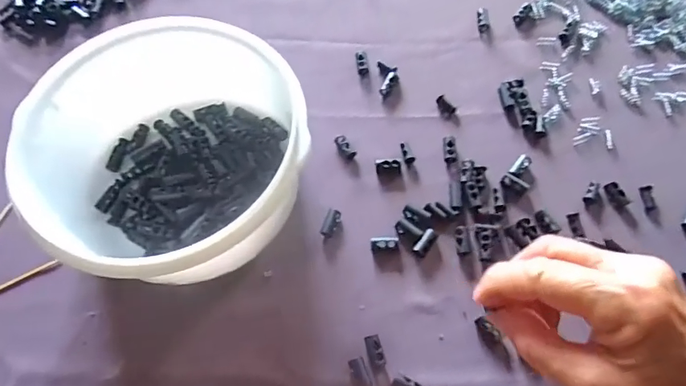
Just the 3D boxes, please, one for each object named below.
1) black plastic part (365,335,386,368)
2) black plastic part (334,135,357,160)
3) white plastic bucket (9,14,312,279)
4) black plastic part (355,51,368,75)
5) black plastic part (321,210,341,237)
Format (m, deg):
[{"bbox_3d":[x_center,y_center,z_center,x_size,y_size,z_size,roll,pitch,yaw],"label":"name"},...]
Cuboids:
[{"bbox_3d":[0.019,0.093,0.276,0.009,0.010,0.018,-12,67,-5],"label":"black plastic part"},{"bbox_3d":[0.001,-0.032,0.332,0.010,0.004,0.020,-31,69,-12],"label":"black plastic part"},{"bbox_3d":[-0.101,-0.025,0.293,0.159,0.073,0.155,0,66,1],"label":"white plastic bucket"},{"bbox_3d":[0.015,-0.103,0.364,0.008,0.004,0.021,-6,66,-2],"label":"black plastic part"},{"bbox_3d":[-0.008,0.020,0.309,0.010,0.005,0.019,20,68,9],"label":"black plastic part"}]

